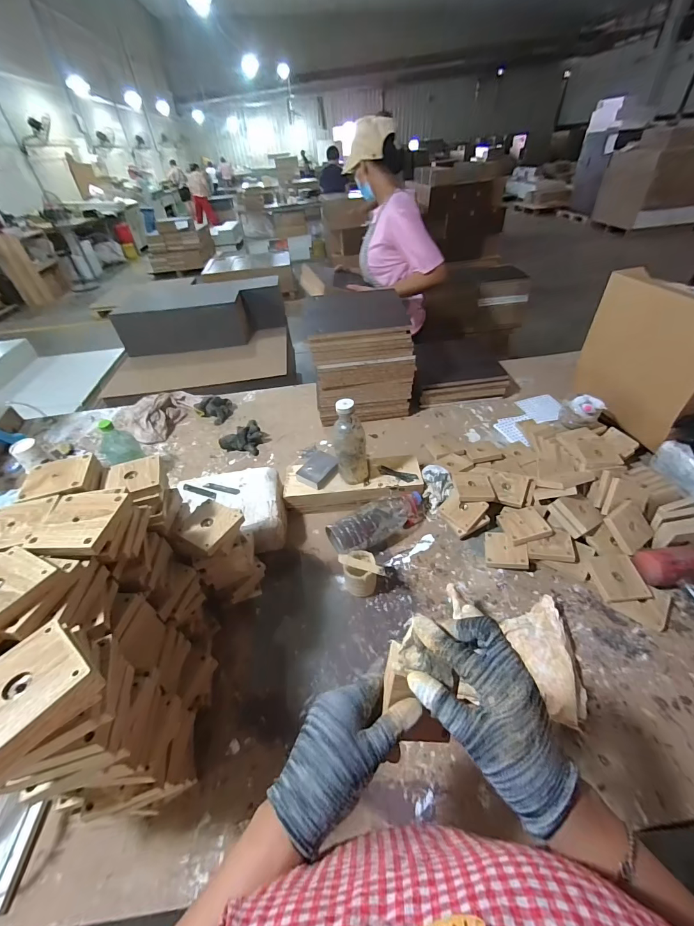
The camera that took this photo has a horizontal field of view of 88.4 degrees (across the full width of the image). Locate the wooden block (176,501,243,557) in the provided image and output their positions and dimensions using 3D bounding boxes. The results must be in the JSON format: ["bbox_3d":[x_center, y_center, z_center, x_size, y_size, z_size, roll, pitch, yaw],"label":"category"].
[{"bbox_3d":[-0.227,0.105,0.589,0.079,0.025,0.085,13,45,19],"label":"wooden block"}]

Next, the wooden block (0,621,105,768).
[{"bbox_3d":[-0.257,0.181,0.285,0.075,0.029,0.081,25,50,29],"label":"wooden block"}]

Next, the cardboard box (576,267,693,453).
[{"bbox_3d":[0.772,-0.275,0.914,0.131,0.325,0.358,-10,42,-5],"label":"cardboard box"}]

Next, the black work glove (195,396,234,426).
[{"bbox_3d":[-0.448,-0.193,1.222,0.122,0.068,0.100,27,51,30],"label":"black work glove"}]

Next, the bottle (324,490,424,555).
[{"bbox_3d":[0.077,0.133,0.811,0.239,0.089,0.086,-24,45,-19],"label":"bottle"}]

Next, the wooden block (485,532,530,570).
[{"bbox_3d":[0.338,0.183,0.759,0.084,0.018,0.083,-7,41,29],"label":"wooden block"}]

